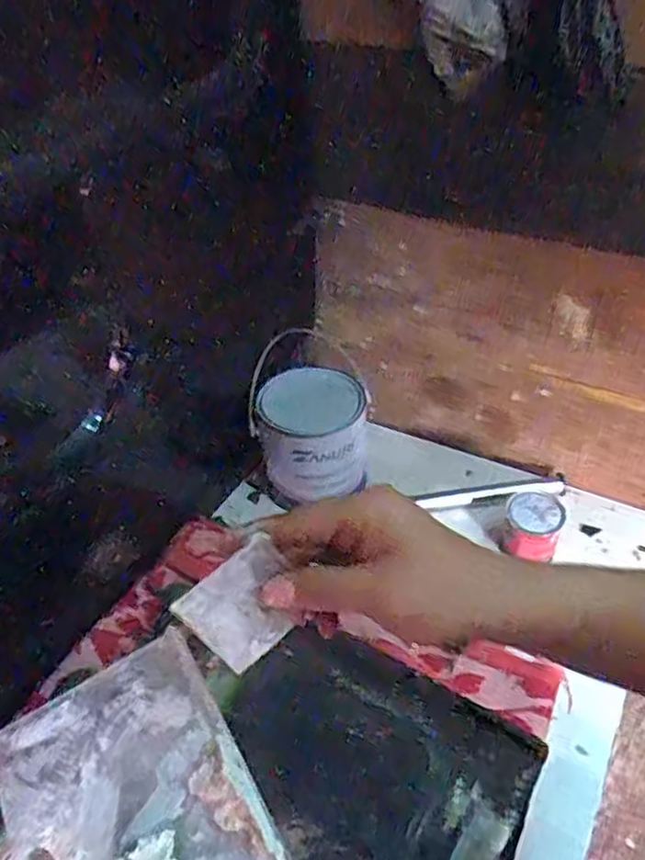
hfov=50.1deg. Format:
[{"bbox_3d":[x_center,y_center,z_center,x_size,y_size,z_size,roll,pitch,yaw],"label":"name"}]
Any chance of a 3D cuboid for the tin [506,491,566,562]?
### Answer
[{"bbox_3d":[0.271,0.124,0.888,0.069,0.071,0.060,6,41,13],"label":"tin"}]

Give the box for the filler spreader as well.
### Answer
[{"bbox_3d":[-0.037,0.086,0.338,0.053,0.051,0.004,-38,22,-6],"label":"filler spreader"}]

